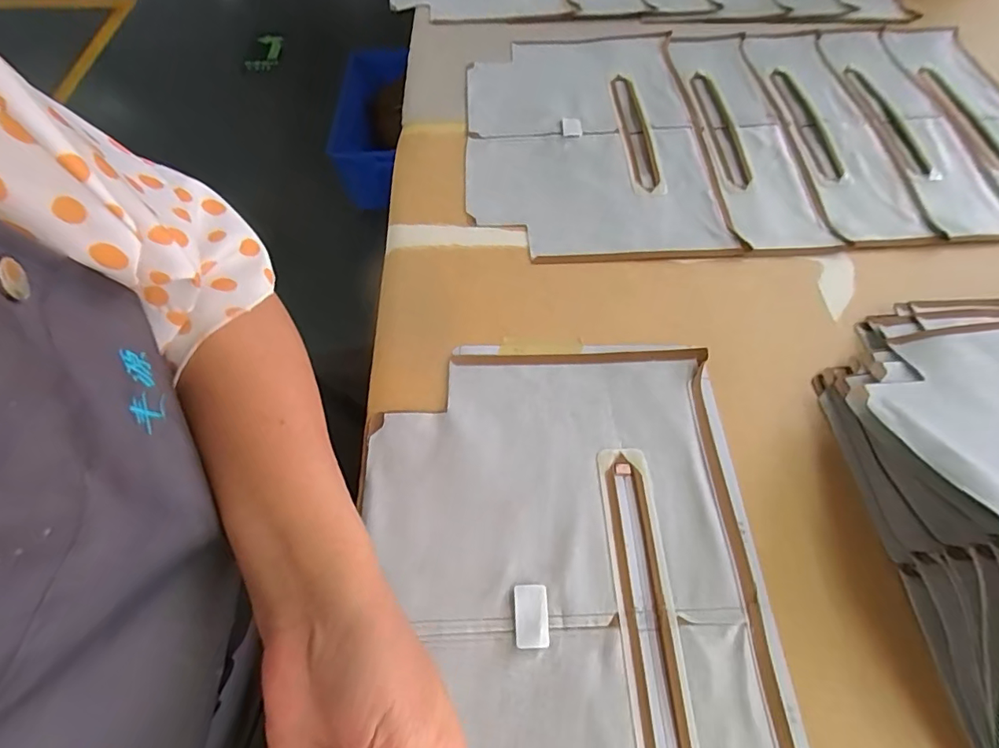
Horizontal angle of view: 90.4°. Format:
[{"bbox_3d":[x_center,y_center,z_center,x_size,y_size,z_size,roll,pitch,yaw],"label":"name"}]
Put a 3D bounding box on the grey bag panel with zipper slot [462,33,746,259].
[{"bbox_3d":[0.082,-0.253,0.517,0.233,0.009,0.348,-5,60,-2],"label":"grey bag panel with zipper slot"}]

